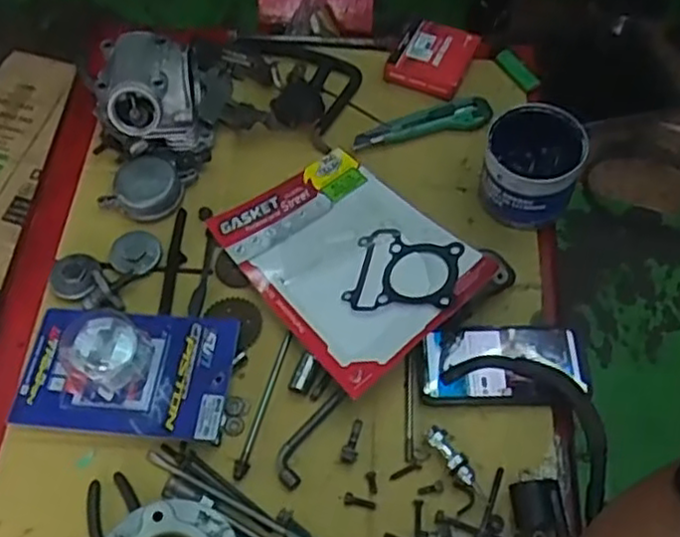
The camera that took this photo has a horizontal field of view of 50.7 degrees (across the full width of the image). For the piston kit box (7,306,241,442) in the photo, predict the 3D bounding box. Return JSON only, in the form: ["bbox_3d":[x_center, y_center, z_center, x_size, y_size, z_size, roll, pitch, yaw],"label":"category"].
[{"bbox_3d":[-0.207,0.088,0.679,0.201,0.062,0.121,6,61,3],"label":"piston kit box"}]

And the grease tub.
[{"bbox_3d":[0.203,-0.110,0.766,0.095,0.093,0.102,0,60,0],"label":"grease tub"}]

